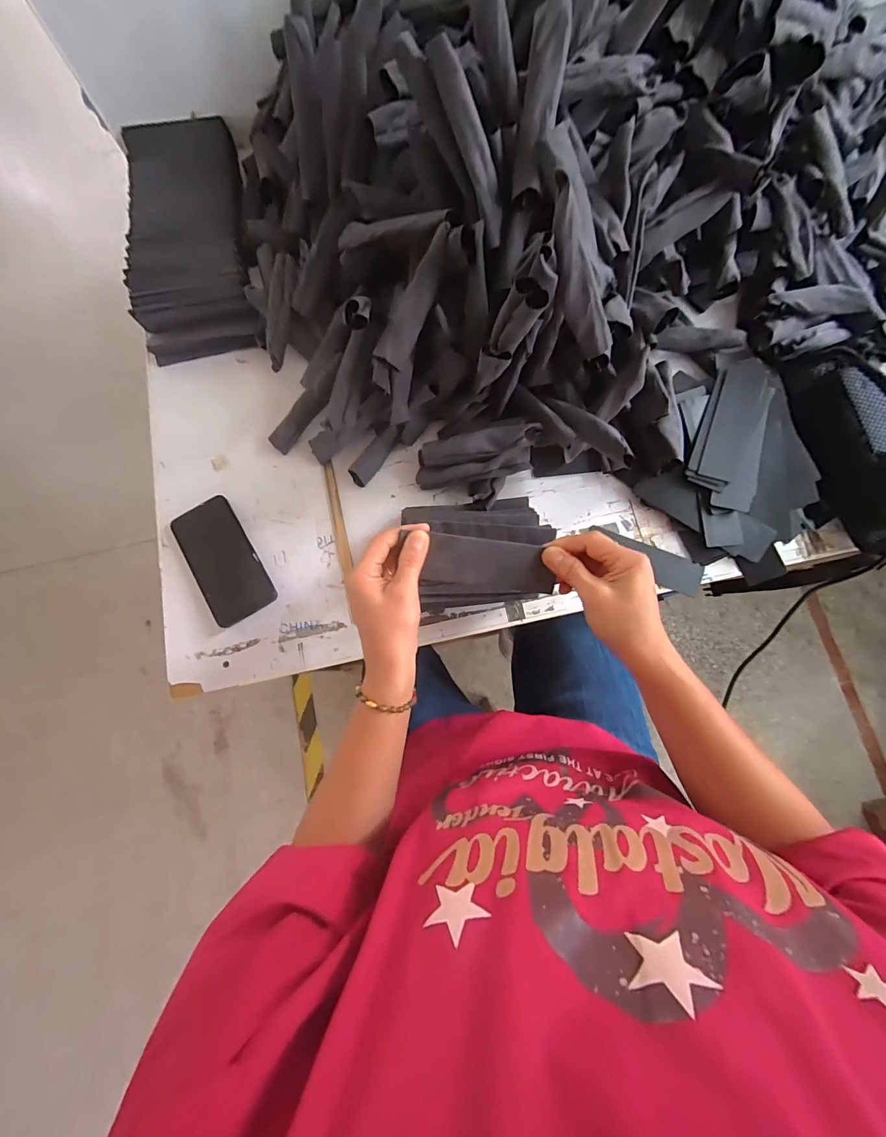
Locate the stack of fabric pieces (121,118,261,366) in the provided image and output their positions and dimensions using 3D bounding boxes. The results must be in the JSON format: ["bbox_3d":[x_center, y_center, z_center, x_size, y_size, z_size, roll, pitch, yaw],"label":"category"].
[{"bbox_3d":[-0.381,-0.498,0.616,0.161,0.046,0.377,-10,78,-1],"label":"stack of fabric pieces"}]

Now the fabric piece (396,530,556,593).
[{"bbox_3d":[0.046,-0.002,0.398,0.121,0.009,0.053,7,120,-1],"label":"fabric piece"}]

